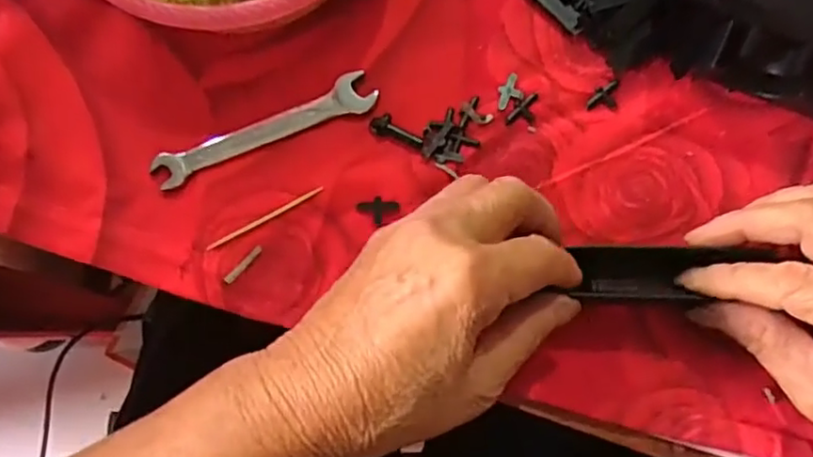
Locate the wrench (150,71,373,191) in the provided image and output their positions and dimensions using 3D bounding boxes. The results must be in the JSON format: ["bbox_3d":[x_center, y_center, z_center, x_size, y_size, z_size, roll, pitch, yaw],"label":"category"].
[{"bbox_3d":[-0.071,-0.049,0.320,0.115,0.004,0.021,-24,80,-4],"label":"wrench"}]

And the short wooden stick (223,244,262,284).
[{"bbox_3d":[-0.079,0.017,0.305,0.005,0.004,0.023,42,83,8],"label":"short wooden stick"}]

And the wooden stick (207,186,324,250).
[{"bbox_3d":[-0.069,-0.005,0.309,0.062,0.004,0.004,-29,80,-5],"label":"wooden stick"}]

